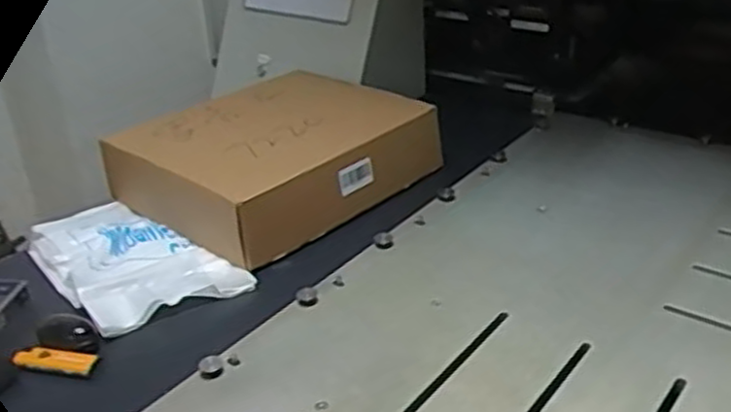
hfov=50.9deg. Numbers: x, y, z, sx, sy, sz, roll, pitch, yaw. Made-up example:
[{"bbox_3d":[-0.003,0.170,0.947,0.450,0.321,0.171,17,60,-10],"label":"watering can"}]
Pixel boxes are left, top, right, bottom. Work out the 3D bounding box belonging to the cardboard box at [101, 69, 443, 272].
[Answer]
[{"bbox_3d":[-0.108,-0.063,0.944,0.260,0.099,0.321,21,38,39],"label":"cardboard box"}]

